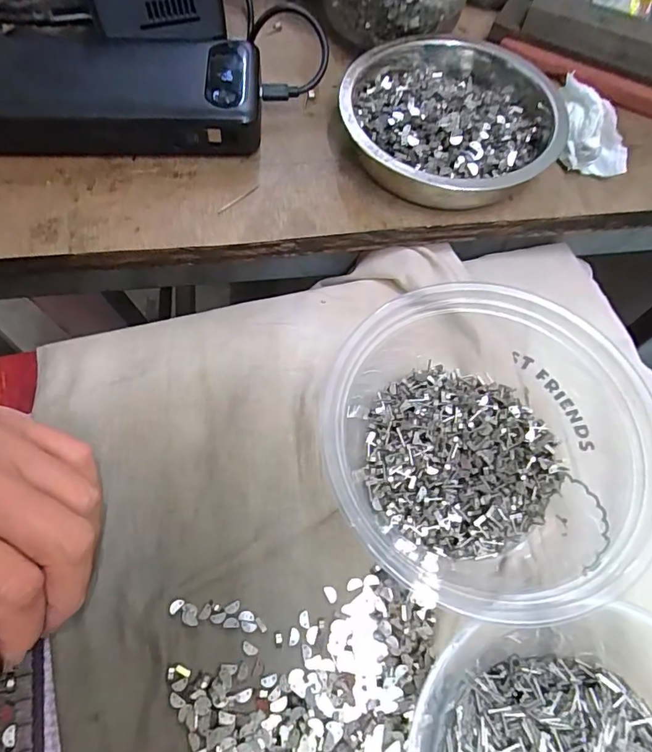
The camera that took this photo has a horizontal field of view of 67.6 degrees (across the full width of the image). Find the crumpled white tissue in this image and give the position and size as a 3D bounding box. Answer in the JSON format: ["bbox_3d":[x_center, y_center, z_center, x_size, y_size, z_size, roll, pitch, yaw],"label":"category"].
[{"bbox_3d":[0.148,-0.142,0.277,0.032,0.017,0.059,-13,84,-3],"label":"crumpled white tissue"}]

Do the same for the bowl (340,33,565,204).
[{"bbox_3d":[0.070,-0.145,0.271,0.118,0.030,0.115,1,65,-3],"label":"bowl"}]

